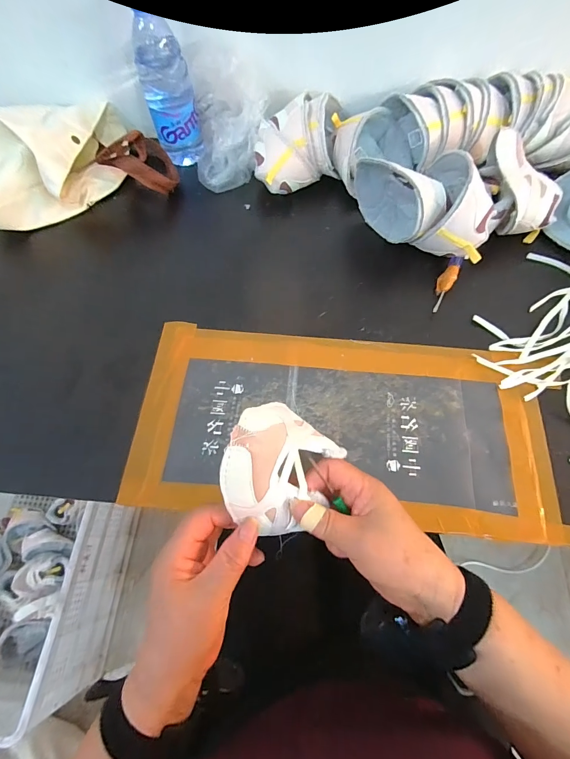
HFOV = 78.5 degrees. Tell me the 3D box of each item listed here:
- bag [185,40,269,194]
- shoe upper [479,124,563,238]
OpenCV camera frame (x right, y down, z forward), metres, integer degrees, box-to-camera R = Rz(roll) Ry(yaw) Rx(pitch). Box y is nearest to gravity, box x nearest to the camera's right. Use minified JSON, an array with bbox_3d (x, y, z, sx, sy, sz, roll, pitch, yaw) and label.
[{"bbox_3d":[-0.083,-0.379,0.513,0.106,0.107,0.150,-1,66,2],"label":"bag"},{"bbox_3d":[0.292,-0.254,0.449,0.068,0.069,0.124,-27,68,-9],"label":"shoe upper"}]

